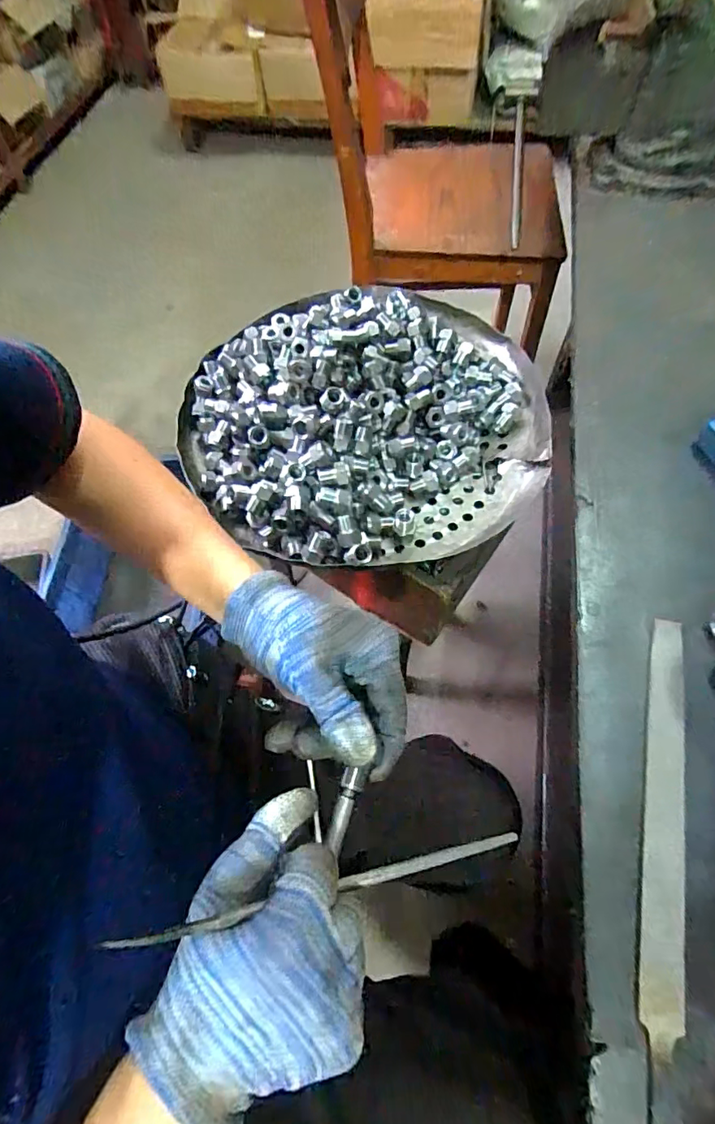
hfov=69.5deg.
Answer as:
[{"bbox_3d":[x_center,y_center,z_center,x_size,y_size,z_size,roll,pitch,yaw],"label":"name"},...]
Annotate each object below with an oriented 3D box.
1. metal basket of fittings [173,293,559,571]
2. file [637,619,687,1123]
[{"bbox_3d":[-0.003,-0.160,0.541,0.351,0.101,0.342,-12,62,-4],"label":"metal basket of fittings"},{"bbox_3d":[0.197,0.171,0.332,0.025,0.010,0.293,13,63,11],"label":"file"}]

